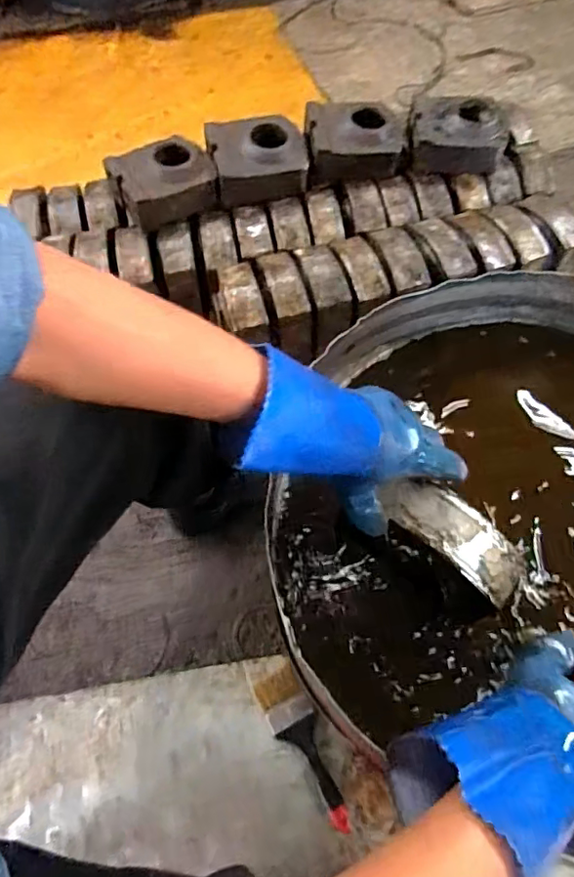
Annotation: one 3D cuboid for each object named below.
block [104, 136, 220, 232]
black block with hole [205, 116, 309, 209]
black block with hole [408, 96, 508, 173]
[{"bbox_3d":[-0.239,-0.503,1.082,0.187,0.086,0.146,-19,62,-9],"label":"block"},{"bbox_3d":[-0.059,-0.562,1.100,0.184,0.087,0.163,-15,61,-7],"label":"black block with hole"},{"bbox_3d":[0.347,-0.628,1.119,0.186,0.069,0.154,1,60,2],"label":"black block with hole"}]

